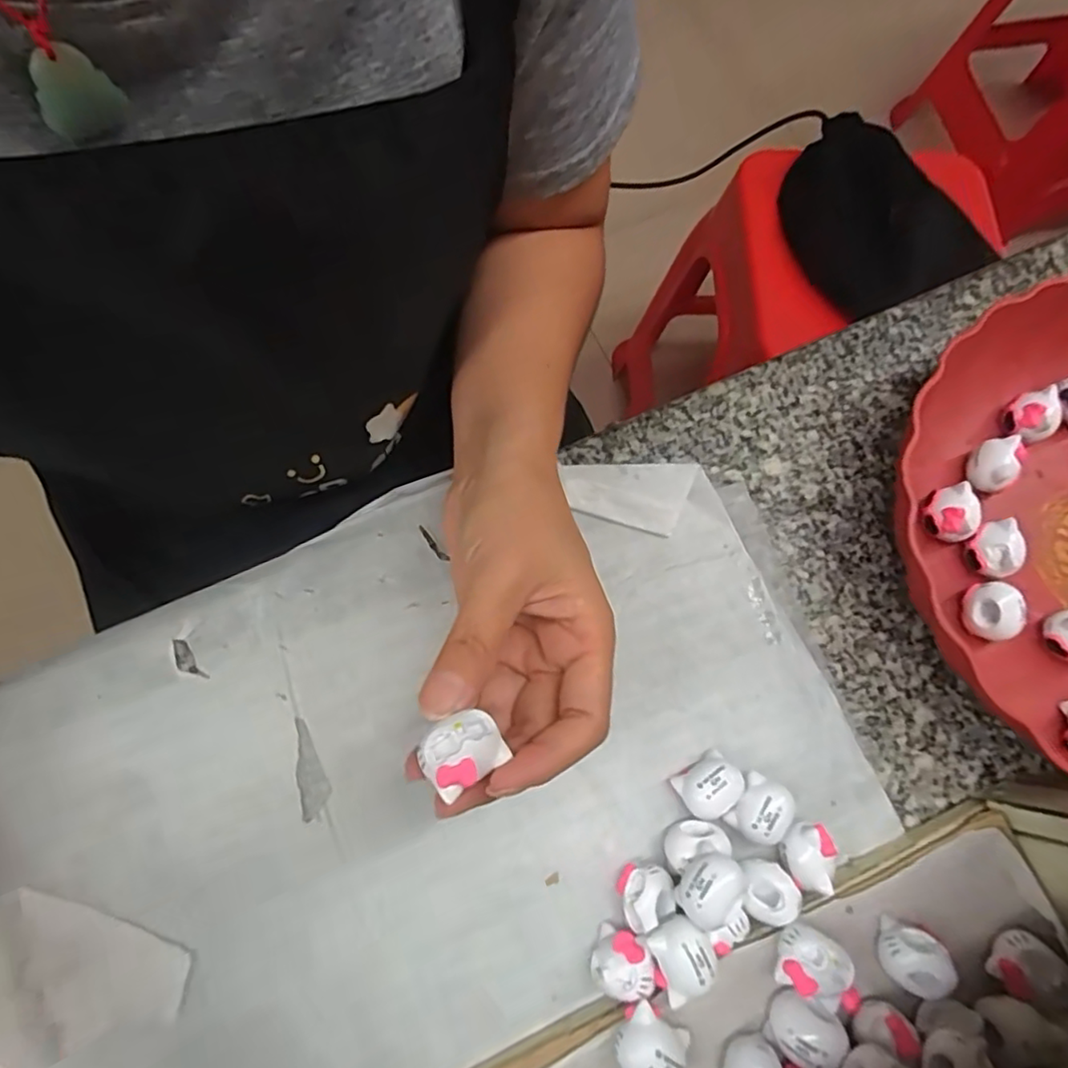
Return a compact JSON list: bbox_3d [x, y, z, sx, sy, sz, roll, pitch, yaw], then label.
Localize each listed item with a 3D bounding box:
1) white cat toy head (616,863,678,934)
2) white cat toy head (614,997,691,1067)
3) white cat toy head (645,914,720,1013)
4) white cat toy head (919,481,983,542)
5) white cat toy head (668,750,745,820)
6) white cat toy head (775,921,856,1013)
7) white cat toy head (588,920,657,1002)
[{"bbox_3d":[0.044,0.141,0.245,0.020,0.017,0.021,0,69,0],"label":"white cat toy head"},{"bbox_3d":[0.040,0.179,0.220,0.022,0.022,0.021,38,74,13],"label":"white cat toy head"},{"bbox_3d":[0.054,0.152,0.227,0.021,0.017,0.024,-22,71,-8],"label":"white cat toy head"},{"bbox_3d":[0.196,-0.009,0.294,0.023,0.017,0.025,0,69,0],"label":"white cat toy head"},{"bbox_3d":[0.073,0.104,0.257,0.025,0.018,0.022,-31,72,-11],"label":"white cat toy head"},{"bbox_3d":[0.101,0.155,0.227,0.024,0.018,0.022,0,69,0],"label":"white cat toy head"},{"bbox_3d":[0.034,0.162,0.237,0.021,0.021,0.021,0,69,0],"label":"white cat toy head"}]

